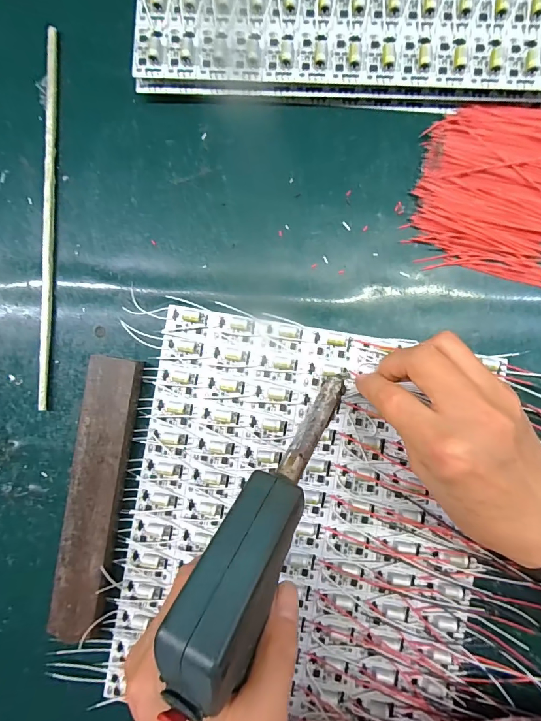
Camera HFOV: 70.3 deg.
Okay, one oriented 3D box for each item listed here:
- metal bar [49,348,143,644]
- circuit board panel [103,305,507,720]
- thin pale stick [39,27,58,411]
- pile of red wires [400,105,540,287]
[{"bbox_3d":[-0.126,0.098,0.276,0.038,0.017,0.200,9,89,4],"label":"metal bar"},{"bbox_3d":[0.022,0.118,0.272,0.243,0.011,0.281,9,89,4],"label":"circuit board panel"},{"bbox_3d":[-0.165,-0.101,0.283,0.007,0.012,0.272,2,89,4],"label":"thin pale stick"},{"bbox_3d":[0.158,-0.118,0.261,0.110,0.016,0.114,10,90,4],"label":"pile of red wires"}]

